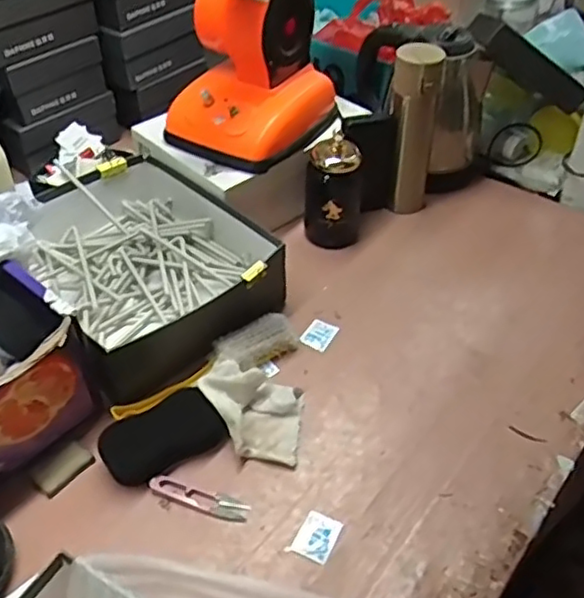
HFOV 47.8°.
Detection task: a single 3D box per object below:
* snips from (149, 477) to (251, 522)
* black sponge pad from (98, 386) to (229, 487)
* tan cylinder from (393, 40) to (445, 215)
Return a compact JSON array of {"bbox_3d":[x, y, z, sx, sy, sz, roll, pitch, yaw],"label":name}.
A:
[{"bbox_3d":[-0.093,0.200,0.660,0.104,0.007,0.024,14,46,14],"label":"snips"},{"bbox_3d":[-0.136,0.143,0.688,0.121,0.017,0.069,-25,78,-19],"label":"black sponge pad"},{"bbox_3d":[0.170,-0.241,0.940,0.064,0.238,0.069,4,44,4],"label":"tan cylinder"}]

